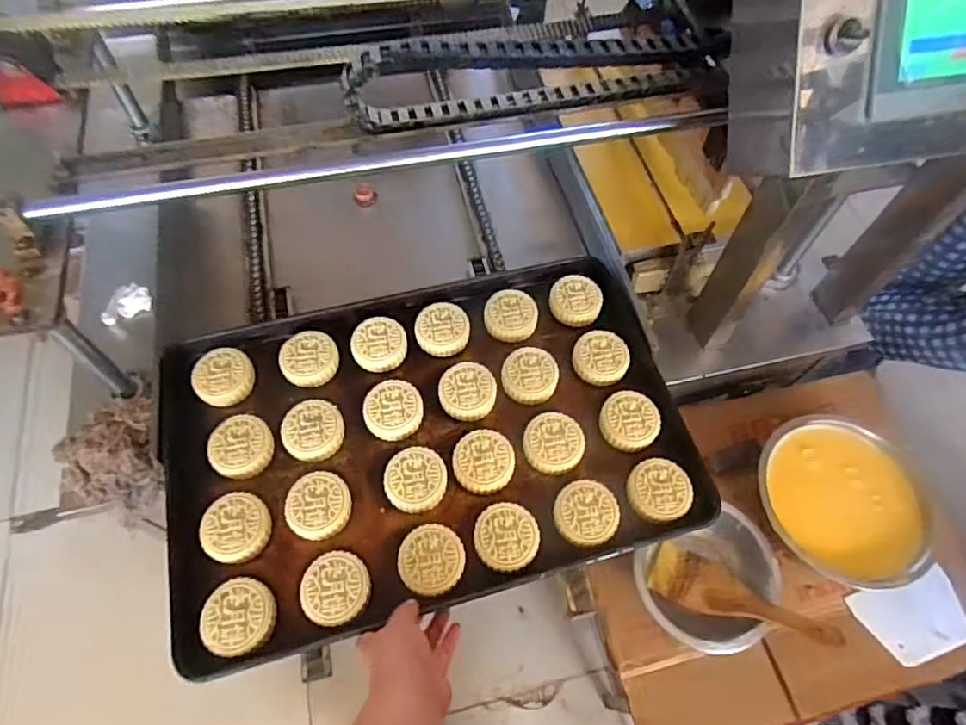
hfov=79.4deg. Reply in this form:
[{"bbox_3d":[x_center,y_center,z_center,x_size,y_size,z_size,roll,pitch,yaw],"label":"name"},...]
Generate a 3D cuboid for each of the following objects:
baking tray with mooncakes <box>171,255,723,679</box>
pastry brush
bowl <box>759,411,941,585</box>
[{"bbox_3d":[-0.065,0.081,0.701,0.581,0.035,0.385,-13,62,-10],"label":"baking tray with mooncakes"},{"bbox_3d":[0.322,0.297,0.732,0.218,0.014,0.073,15,59,29],"label":"pastry brush"},{"bbox_3d":[0.486,0.191,0.800,0.227,0.086,0.203,31,64,14],"label":"bowl"}]

